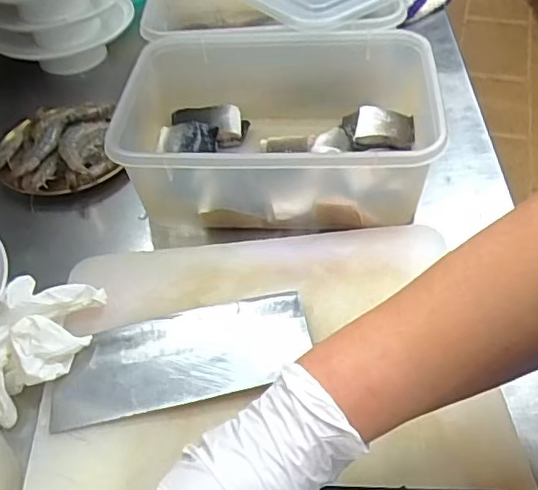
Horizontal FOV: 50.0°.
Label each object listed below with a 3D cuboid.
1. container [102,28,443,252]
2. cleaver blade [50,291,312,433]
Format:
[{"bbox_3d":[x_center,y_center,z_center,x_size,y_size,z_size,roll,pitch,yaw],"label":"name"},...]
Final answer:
[{"bbox_3d":[0.019,-0.120,0.610,0.318,0.120,0.232,-1,48,4],"label":"container"},{"bbox_3d":[-0.070,0.087,0.459,0.200,0.007,0.082,-12,51,-1],"label":"cleaver blade"}]

